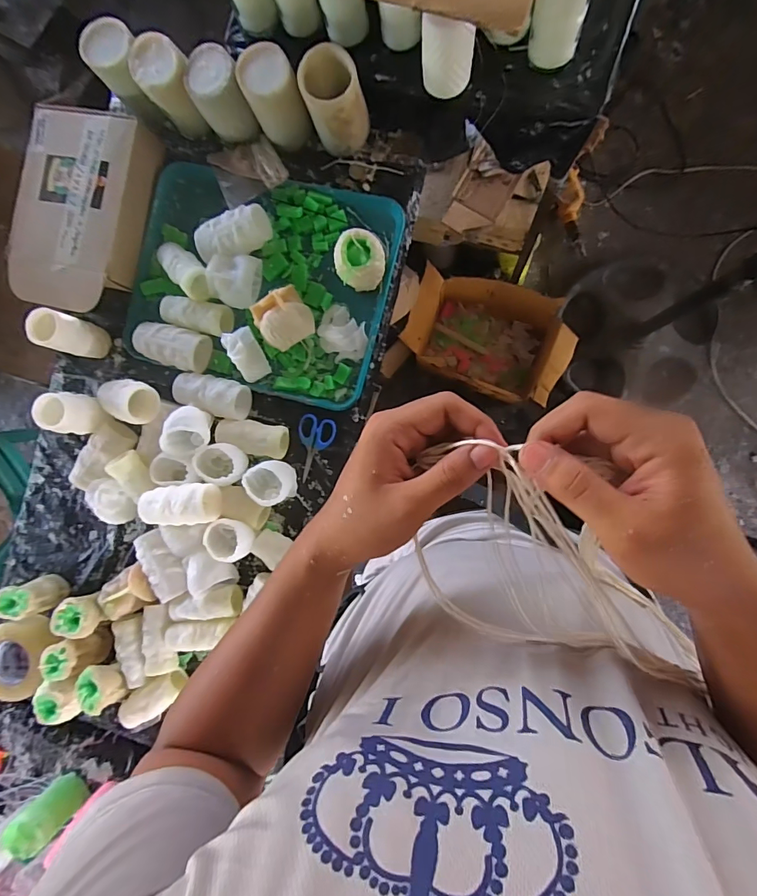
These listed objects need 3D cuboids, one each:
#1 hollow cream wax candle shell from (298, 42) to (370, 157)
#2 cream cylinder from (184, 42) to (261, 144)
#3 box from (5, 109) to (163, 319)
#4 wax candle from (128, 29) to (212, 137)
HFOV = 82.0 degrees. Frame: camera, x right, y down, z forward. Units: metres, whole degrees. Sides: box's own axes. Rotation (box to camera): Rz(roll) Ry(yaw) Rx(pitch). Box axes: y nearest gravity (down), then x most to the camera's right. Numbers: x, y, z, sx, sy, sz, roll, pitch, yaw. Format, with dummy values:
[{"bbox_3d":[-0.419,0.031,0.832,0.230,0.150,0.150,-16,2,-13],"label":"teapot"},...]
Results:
[{"bbox_3d":[-0.063,-0.521,0.658,0.080,0.109,0.084,0,90,9],"label":"hollow cream wax candle shell"},{"bbox_3d":[-0.244,-0.551,0.683,0.081,0.086,0.094,-29,86,7],"label":"cream cylinder"},{"bbox_3d":[-0.504,-0.393,0.744,0.202,0.068,0.322,12,92,8],"label":"box"},{"bbox_3d":[-0.328,-0.577,0.699,0.076,0.121,0.078,0,90,9],"label":"wax candle"}]

